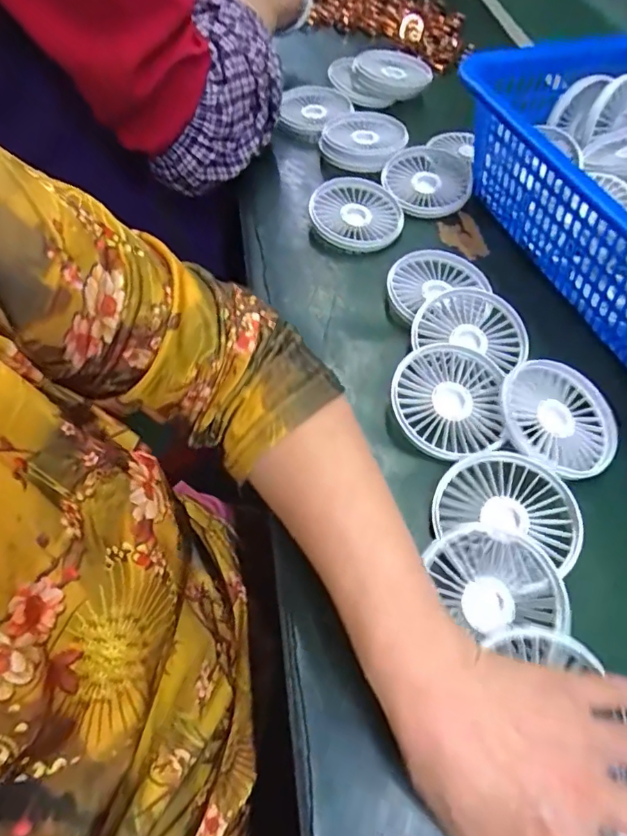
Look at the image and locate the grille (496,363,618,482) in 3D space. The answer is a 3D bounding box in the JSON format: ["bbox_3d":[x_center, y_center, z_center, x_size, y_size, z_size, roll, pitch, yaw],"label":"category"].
[{"bbox_3d":[0.179,0.001,0.372,0.084,0.015,0.089,1,56,-1],"label":"grille"}]

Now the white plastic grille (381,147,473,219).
[{"bbox_3d":[0.116,-0.241,0.529,0.085,0.021,0.088,18,58,10],"label":"white plastic grille"}]

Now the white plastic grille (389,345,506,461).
[{"bbox_3d":[0.097,-0.012,0.376,0.080,0.018,0.086,1,56,-1],"label":"white plastic grille"}]

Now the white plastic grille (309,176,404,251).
[{"bbox_3d":[0.041,-0.194,0.501,0.089,0.021,0.084,5,56,2],"label":"white plastic grille"}]

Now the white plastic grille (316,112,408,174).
[{"bbox_3d":[0.052,-0.296,0.558,0.084,0.018,0.097,19,58,11],"label":"white plastic grille"}]

